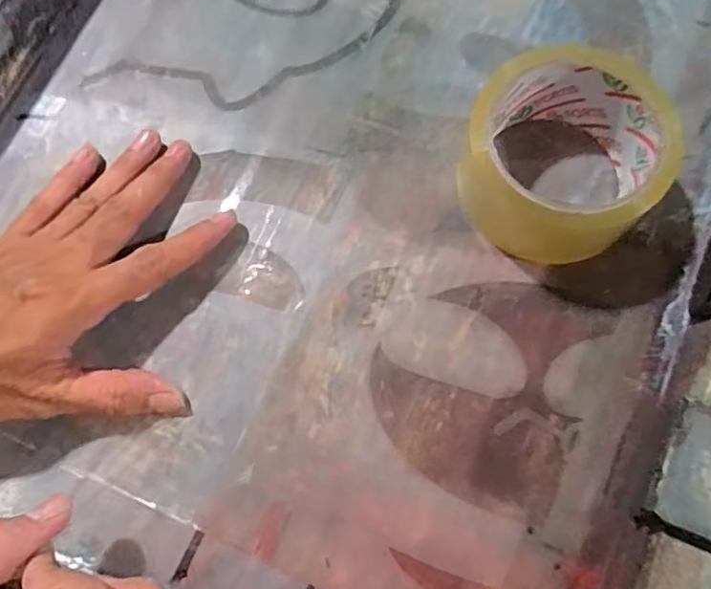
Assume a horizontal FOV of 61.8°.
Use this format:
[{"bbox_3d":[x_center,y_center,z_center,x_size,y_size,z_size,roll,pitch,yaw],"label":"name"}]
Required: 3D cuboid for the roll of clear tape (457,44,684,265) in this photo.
[{"bbox_3d":[0.104,-0.068,0.302,0.094,0.052,0.092,0,74,1],"label":"roll of clear tape"}]

